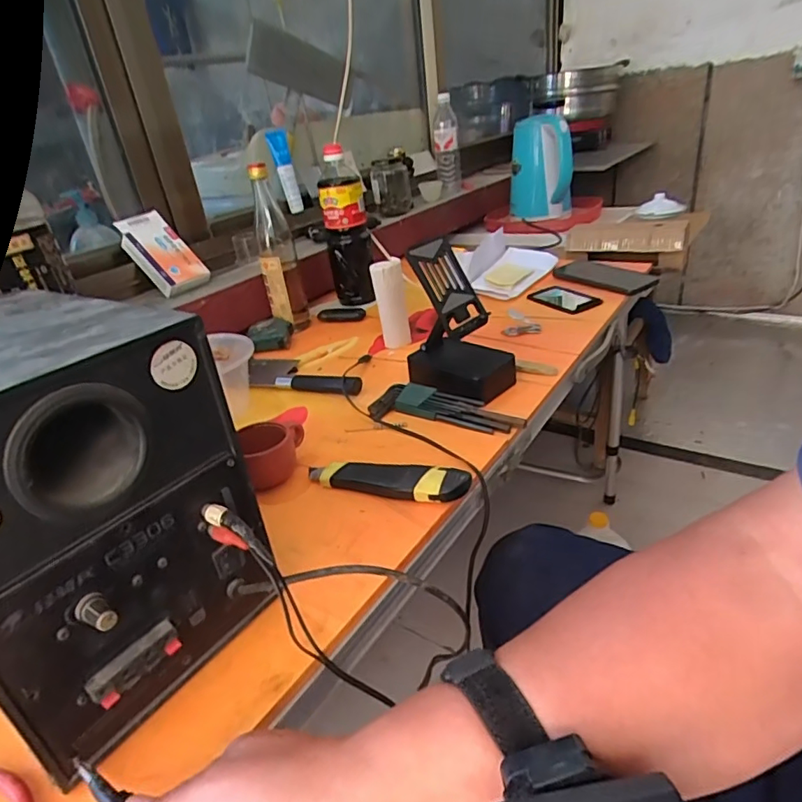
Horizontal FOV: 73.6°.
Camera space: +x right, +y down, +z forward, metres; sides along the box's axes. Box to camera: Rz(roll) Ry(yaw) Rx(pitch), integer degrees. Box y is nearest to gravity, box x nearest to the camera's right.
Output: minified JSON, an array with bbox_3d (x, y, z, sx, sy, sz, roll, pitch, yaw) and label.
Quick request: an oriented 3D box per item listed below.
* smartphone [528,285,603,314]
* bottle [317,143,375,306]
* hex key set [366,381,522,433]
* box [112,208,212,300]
[{"bbox_3d":[0.260,-0.163,0.851,0.065,0.009,0.117,-20,31,-21],"label":"smartphone"},{"bbox_3d":[-0.095,-0.297,0.938,0.079,0.247,0.063,-10,29,-5],"label":"bottle"},{"bbox_3d":[0.048,0.004,0.609,0.184,0.022,0.051,9,33,27],"label":"hex key set"},{"bbox_3d":[-0.376,-0.235,0.839,0.150,0.020,0.081,47,49,5],"label":"box"}]

